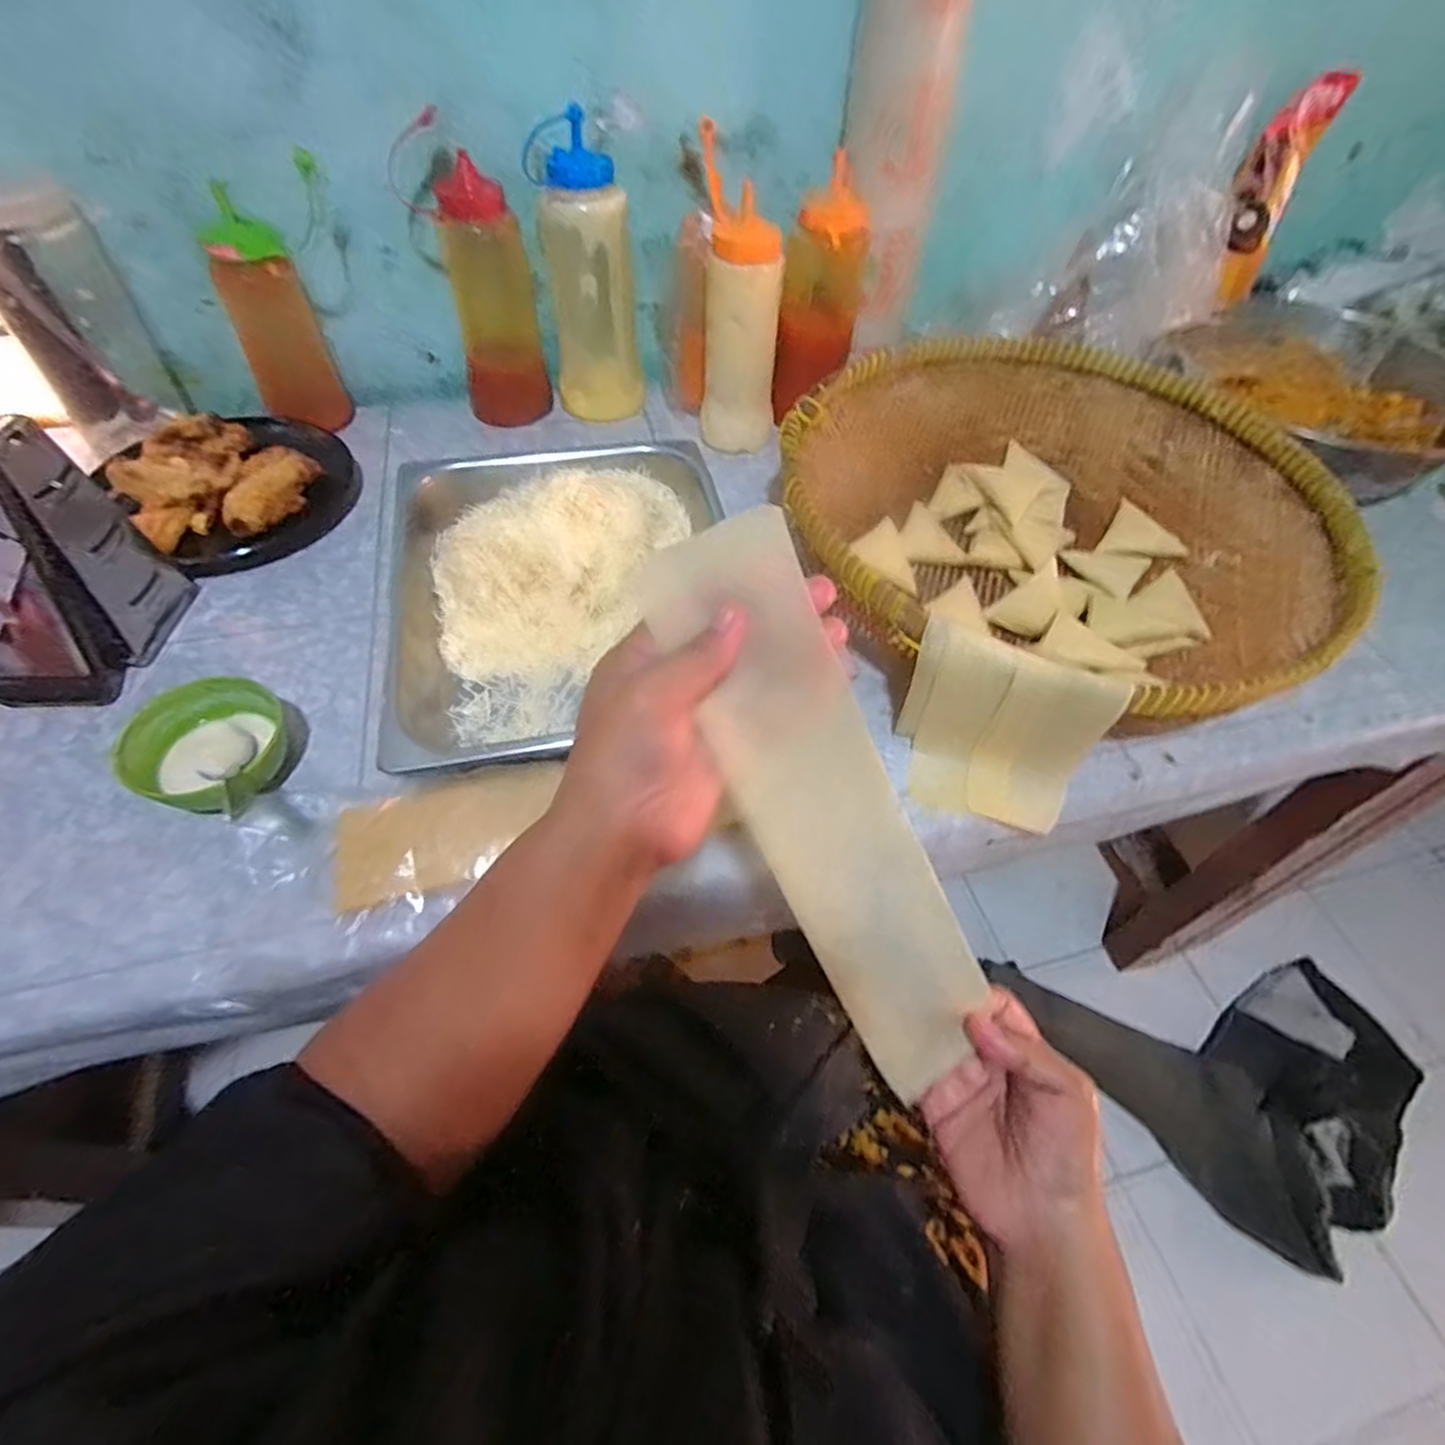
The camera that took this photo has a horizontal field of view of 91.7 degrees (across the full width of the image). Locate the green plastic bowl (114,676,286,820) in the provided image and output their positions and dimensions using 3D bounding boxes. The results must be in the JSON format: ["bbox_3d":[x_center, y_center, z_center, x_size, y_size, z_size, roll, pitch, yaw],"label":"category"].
[{"bbox_3d":[-0.334,0.016,0.464,0.090,0.045,0.090,2,53,-2],"label":"green plastic bowl"}]

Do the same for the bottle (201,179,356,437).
[{"bbox_3d":[-0.421,-0.374,0.669,0.064,0.187,0.055,-1,53,-4],"label":"bottle"}]

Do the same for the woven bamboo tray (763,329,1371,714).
[{"bbox_3d":[0.268,-0.172,0.583,0.425,0.096,0.418,21,55,12],"label":"woven bamboo tray"}]

